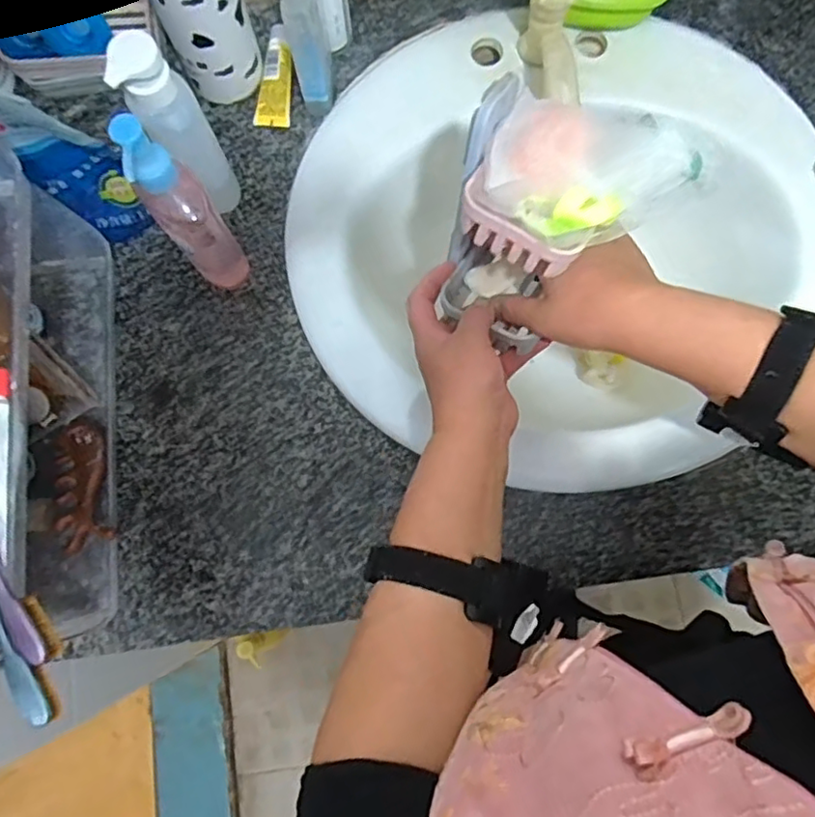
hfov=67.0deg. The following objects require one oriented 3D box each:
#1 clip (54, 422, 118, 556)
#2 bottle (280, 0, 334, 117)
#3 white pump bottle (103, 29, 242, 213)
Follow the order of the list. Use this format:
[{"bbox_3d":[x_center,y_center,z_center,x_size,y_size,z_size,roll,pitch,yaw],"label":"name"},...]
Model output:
[{"bbox_3d":[-0.258,0.062,0.492,0.042,0.033,0.098,-11,79,-2],"label":"clip"},{"bbox_3d":[-0.084,-0.313,0.506,0.029,0.133,0.058,-9,79,-2],"label":"bottle"},{"bbox_3d":[-0.169,-0.204,0.470,0.043,0.167,0.045,0,79,0],"label":"white pump bottle"}]

